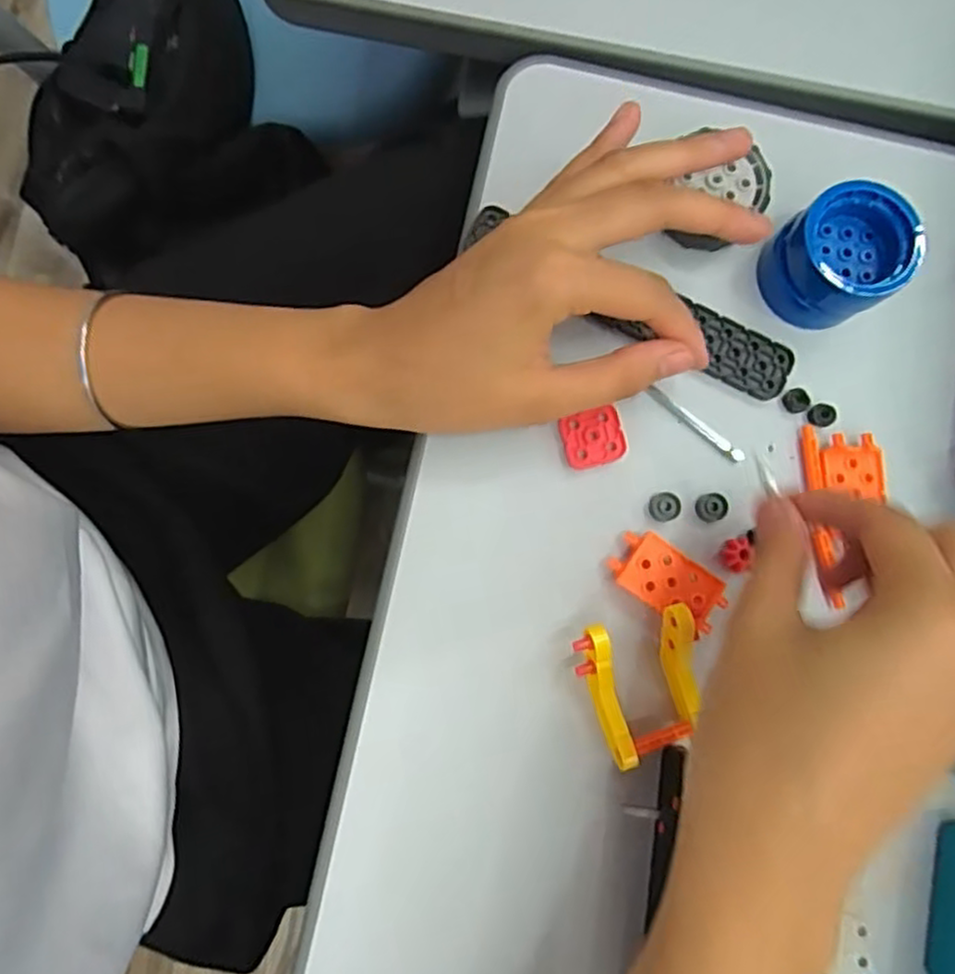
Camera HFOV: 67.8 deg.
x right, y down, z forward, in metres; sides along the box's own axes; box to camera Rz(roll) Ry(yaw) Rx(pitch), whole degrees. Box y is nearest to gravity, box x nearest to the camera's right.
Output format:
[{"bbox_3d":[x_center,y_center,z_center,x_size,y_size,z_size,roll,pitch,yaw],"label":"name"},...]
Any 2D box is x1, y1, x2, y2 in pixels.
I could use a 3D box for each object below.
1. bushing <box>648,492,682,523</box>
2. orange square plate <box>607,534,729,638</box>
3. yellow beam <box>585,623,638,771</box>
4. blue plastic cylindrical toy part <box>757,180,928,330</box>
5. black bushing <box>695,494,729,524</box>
[{"bbox_3d":[0.079,0.008,0.300,0.012,0.006,0.012,1,83,-3],"label":"bushing"},{"bbox_3d":[0.078,0.039,0.292,0.047,0.011,0.024,34,82,2],"label":"orange square plate"},{"bbox_3d":[0.051,0.081,0.276,0.011,0.009,0.057,-14,97,-3],"label":"yellow beam"},{"bbox_3d":[0.153,-0.097,0.303,0.052,0.038,0.049,-26,84,-5],"label":"blue plastic cylindrical toy part"},{"bbox_3d":[0.100,0.009,0.301,0.013,0.005,0.011,-11,83,-4],"label":"black bushing"}]

